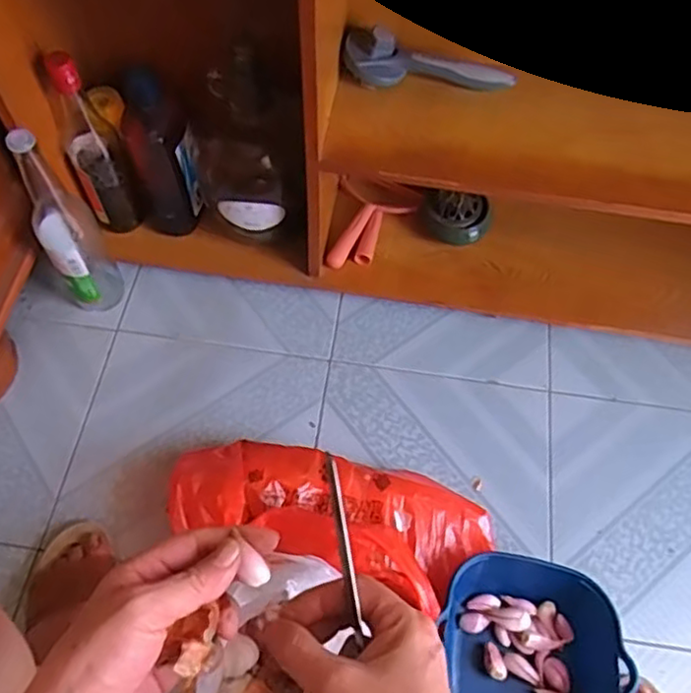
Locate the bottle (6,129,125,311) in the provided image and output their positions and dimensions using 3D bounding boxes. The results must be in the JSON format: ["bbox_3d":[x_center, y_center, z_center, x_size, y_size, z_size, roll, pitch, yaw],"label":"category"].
[{"bbox_3d":[-0.342,-0.142,0.804,0.076,0.295,0.075,-29,66,-17],"label":"bottle"}]

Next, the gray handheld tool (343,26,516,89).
[{"bbox_3d":[0.094,-0.321,0.739,0.189,0.042,0.041,5,61,1],"label":"gray handheld tool"}]

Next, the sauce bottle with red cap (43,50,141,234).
[{"bbox_3d":[-0.318,-0.244,0.820,0.056,0.266,0.053,-16,63,-11],"label":"sauce bottle with red cap"}]

